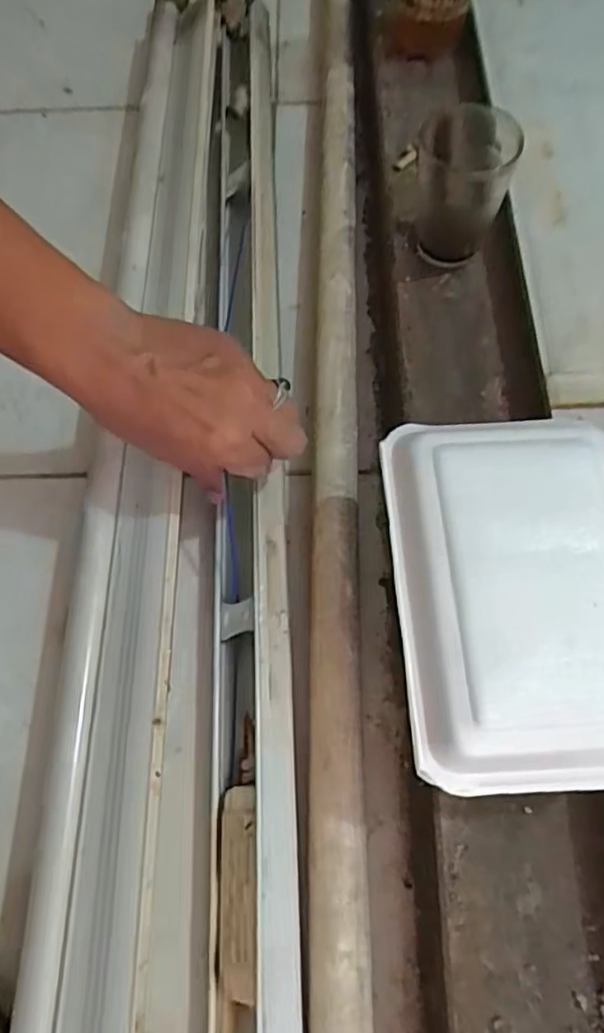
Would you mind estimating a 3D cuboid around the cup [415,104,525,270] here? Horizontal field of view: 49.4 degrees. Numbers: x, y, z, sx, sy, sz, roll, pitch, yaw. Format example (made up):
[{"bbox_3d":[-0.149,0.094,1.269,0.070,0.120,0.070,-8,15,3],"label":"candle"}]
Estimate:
[{"bbox_3d":[0.112,-0.227,0.463,0.061,0.100,0.061,-1,67,3],"label":"cup"}]

